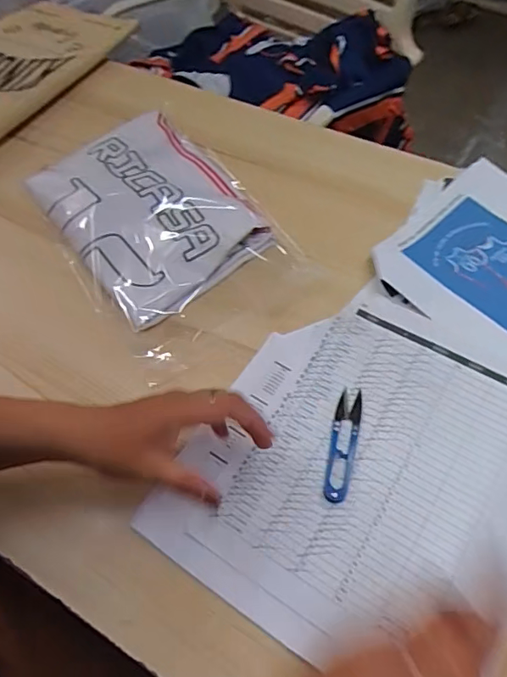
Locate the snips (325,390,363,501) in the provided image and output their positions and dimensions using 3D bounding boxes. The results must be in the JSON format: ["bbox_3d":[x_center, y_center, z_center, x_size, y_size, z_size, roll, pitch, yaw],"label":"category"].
[{"bbox_3d":[0.078,0.091,0.442,0.023,0.004,0.101,11,56,9],"label":"snips"}]

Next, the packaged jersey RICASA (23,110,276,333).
[{"bbox_3d":[-0.122,-0.151,0.590,0.188,0.040,0.271,-32,60,-19],"label":"packaged jersey RICASA"}]

